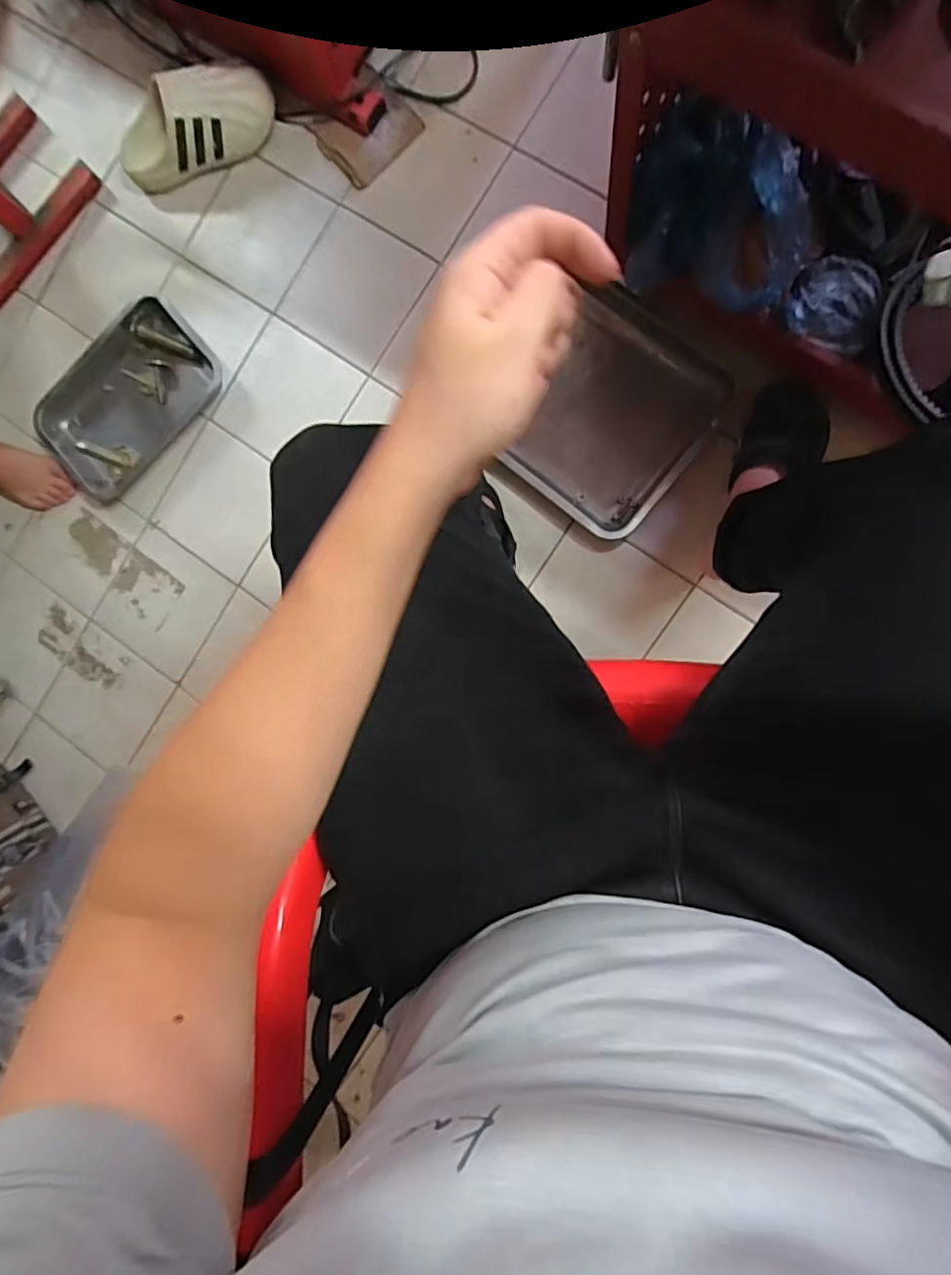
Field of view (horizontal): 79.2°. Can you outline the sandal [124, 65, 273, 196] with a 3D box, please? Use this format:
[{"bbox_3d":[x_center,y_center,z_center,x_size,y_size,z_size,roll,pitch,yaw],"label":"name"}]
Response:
[{"bbox_3d":[-0.431,-0.779,0.867,0.255,0.095,0.096,-17,88,8],"label":"sandal"}]

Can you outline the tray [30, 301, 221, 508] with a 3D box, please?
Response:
[{"bbox_3d":[-0.561,-0.383,0.924,0.309,0.037,0.193,-40,85,7],"label":"tray"}]

